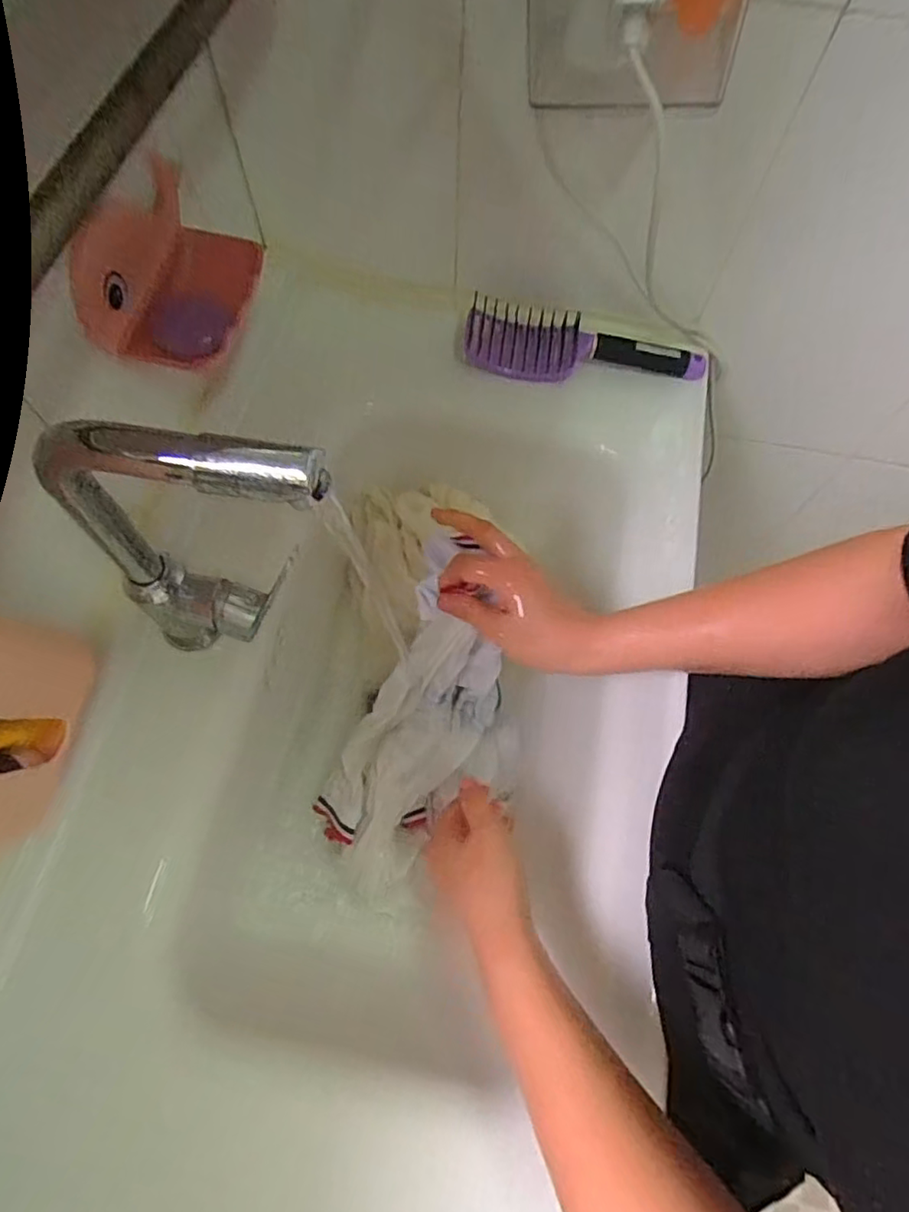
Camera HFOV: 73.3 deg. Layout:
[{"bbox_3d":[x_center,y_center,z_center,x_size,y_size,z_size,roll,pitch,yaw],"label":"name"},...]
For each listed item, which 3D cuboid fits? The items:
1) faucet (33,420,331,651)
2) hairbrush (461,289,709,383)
[{"bbox_3d":[-0.144,-0.030,0.389,0.166,0.252,0.039,5,67,1],"label":"faucet"},{"bbox_3d":[0.131,-0.268,0.629,0.244,0.039,0.078,2,67,-1],"label":"hairbrush"}]

